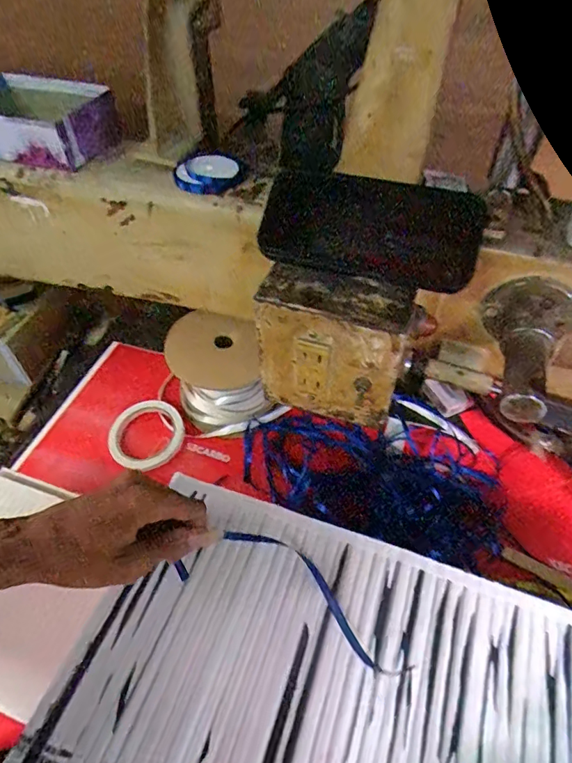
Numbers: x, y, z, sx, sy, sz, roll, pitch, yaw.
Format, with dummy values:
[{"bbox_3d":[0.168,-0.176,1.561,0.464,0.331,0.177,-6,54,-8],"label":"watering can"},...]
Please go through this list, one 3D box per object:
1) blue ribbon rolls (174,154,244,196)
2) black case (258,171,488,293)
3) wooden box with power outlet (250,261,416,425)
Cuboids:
[{"bbox_3d":[-0.073,-0.196,0.443,0.057,0.018,0.049,-17,52,-14],"label":"blue ribbon rolls"},{"bbox_3d":[0.068,-0.125,0.380,0.174,0.006,0.080,13,86,8],"label":"black case"},{"bbox_3d":[0.040,-0.028,0.401,0.118,0.132,0.053,20,52,16],"label":"wooden box with power outlet"}]

